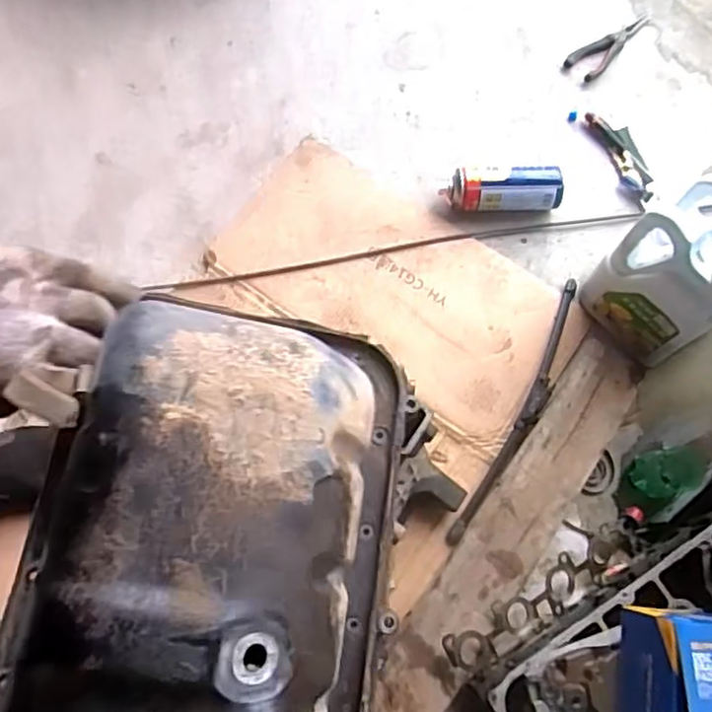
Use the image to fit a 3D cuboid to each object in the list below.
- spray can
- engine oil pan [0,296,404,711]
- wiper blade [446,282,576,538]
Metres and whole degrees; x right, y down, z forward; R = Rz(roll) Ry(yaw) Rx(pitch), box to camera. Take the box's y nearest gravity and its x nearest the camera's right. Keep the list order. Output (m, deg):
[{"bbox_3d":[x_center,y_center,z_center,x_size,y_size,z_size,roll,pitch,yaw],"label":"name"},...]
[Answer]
[{"bbox_3d":[0.220,-0.252,1.026,0.180,0.068,0.064,-1,71,-2],"label":"spray can"},{"bbox_3d":[-0.095,0.155,0.366,0.218,0.158,0.364,7,71,1],"label":"engine oil pan"},{"bbox_3d":[0.237,0.069,0.934,0.038,0.042,0.427,28,73,7],"label":"wiper blade"}]

